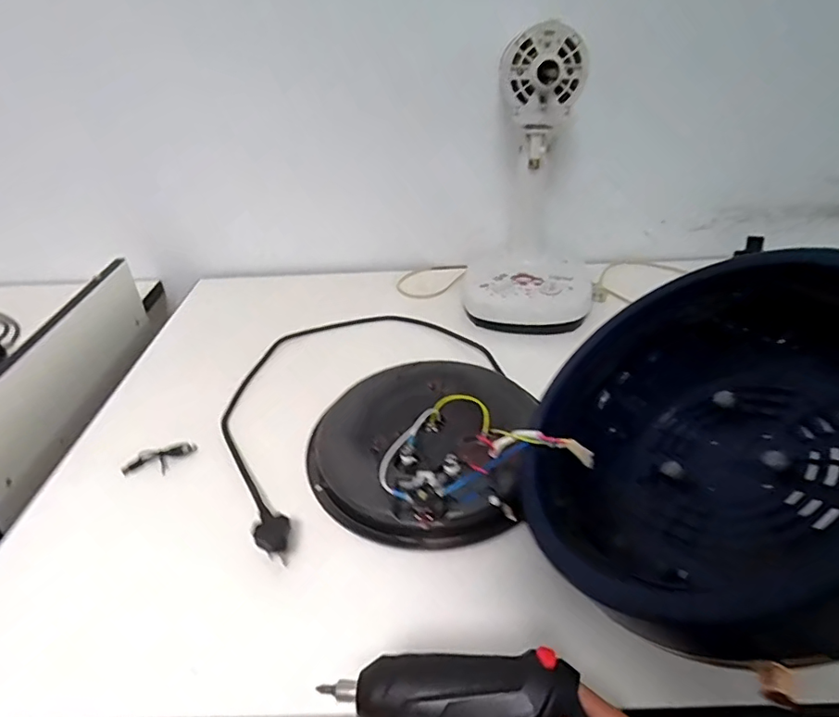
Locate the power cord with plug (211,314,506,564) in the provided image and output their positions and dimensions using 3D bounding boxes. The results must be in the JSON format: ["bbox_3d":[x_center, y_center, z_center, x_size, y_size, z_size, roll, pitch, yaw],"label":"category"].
[{"bbox_3d":[-0.100,0.027,0.643,0.291,0.029,0.391,26,46,35],"label":"power cord with plug"}]

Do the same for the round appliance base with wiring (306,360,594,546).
[{"bbox_3d":[0.009,0.076,0.545,0.243,0.052,0.237,-2,35,1],"label":"round appliance base with wiring"}]

